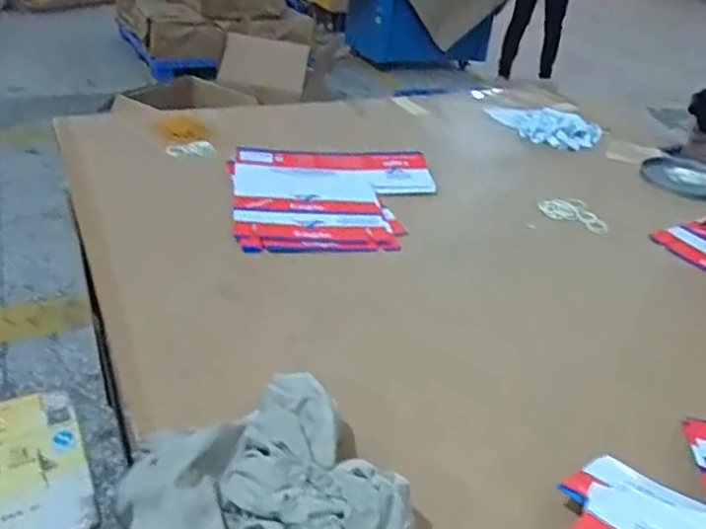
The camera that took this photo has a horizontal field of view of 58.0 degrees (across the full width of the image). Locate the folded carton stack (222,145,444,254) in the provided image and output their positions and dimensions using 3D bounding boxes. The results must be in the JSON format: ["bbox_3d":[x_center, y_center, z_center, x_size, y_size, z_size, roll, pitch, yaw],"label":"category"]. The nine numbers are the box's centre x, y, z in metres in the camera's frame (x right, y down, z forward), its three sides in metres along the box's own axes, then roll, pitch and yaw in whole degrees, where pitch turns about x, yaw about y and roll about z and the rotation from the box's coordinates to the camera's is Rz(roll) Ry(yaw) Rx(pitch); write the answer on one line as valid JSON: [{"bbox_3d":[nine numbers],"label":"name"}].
[{"bbox_3d":[-0.022,-0.116,1.074,0.358,0.030,0.324,-3,34,-15],"label":"folded carton stack"}]

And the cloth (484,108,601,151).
[{"bbox_3d":[0.430,-0.327,1.466,0.263,0.040,0.162,28,38,28],"label":"cloth"}]

